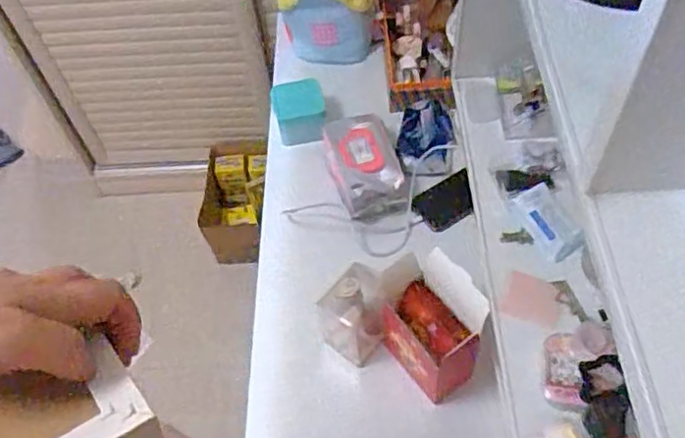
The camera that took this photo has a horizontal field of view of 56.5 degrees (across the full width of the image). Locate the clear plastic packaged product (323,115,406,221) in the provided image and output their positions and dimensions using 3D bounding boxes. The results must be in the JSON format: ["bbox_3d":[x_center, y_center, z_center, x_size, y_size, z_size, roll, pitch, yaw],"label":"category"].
[{"bbox_3d":[0.032,-0.103,1.152,0.116,0.083,0.217,-14,56,-5],"label":"clear plastic packaged product"}]

